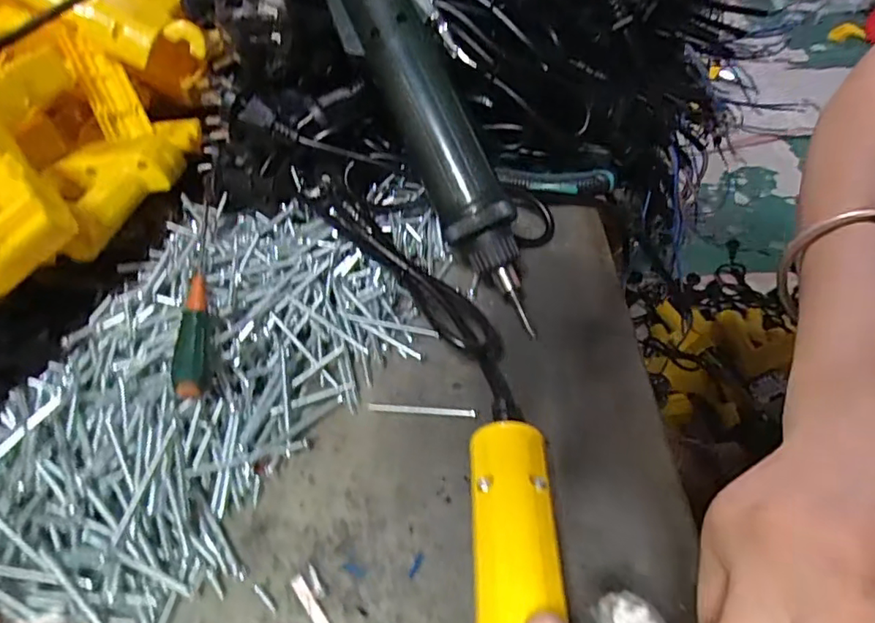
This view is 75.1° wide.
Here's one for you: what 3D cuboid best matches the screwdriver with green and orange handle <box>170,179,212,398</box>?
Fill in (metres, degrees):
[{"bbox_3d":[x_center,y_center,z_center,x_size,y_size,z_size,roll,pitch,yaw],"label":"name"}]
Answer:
[{"bbox_3d":[-0.134,-0.025,0.322,0.011,0.018,0.183,-13,47,-6],"label":"screwdriver with green and orange handle"}]

